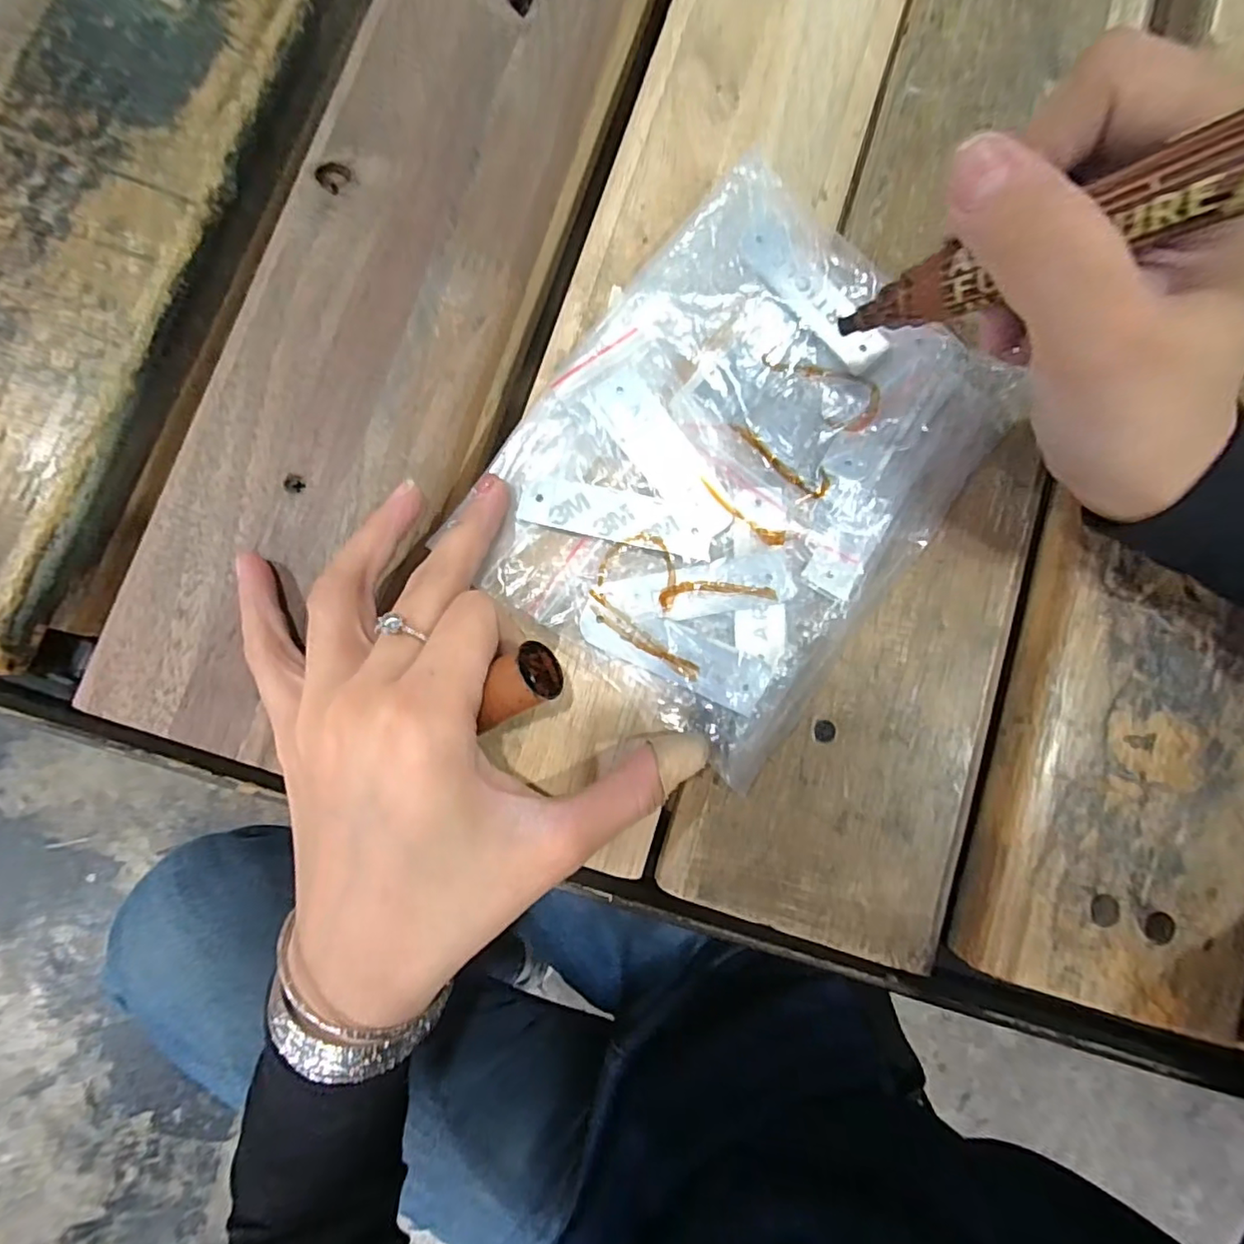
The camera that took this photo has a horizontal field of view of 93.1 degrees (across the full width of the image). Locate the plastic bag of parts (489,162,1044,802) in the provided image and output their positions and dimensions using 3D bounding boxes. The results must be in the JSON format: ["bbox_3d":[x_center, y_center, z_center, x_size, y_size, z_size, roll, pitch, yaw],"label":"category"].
[{"bbox_3d":[0.042,-0.055,0.204,0.135,0.012,0.168,37,83,2],"label":"plastic bag of parts"}]

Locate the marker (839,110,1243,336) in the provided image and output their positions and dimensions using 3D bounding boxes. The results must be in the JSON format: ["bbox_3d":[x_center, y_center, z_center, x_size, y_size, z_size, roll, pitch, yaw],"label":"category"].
[{"bbox_3d":[0.101,-0.087,0.130,0.013,0.116,0.013,18,81,-34],"label":"marker"}]

